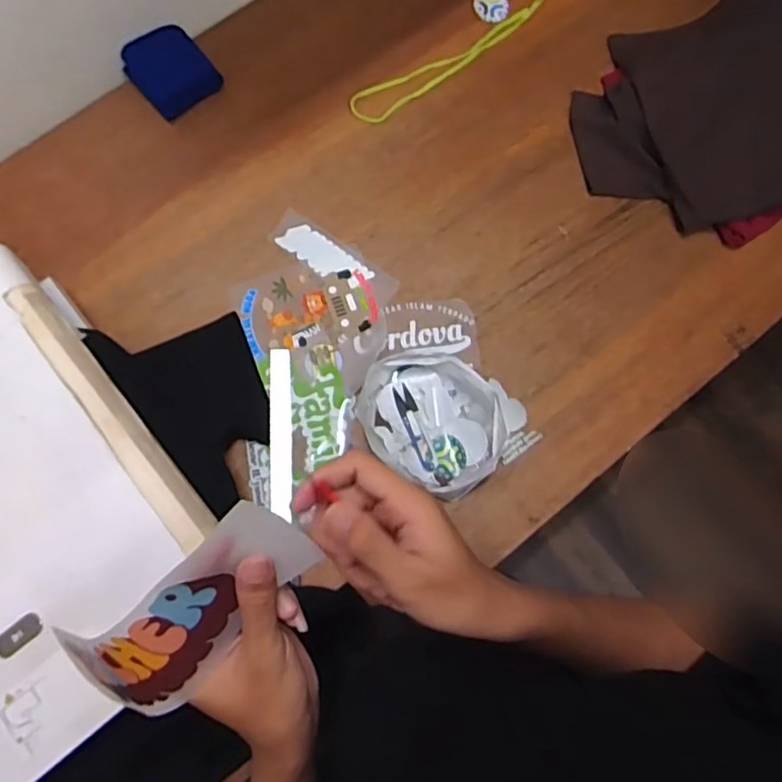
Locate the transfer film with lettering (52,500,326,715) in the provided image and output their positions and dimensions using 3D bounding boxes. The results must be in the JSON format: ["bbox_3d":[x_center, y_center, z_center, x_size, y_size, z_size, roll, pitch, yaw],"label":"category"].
[{"bbox_3d":[-0.101,0.112,0.319,0.124,0.021,0.068,-43,124,-9],"label":"transfer film with lettering"}]

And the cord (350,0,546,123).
[{"bbox_3d":[0.104,-0.520,0.954,0.373,0.009,0.058,-32,79,-8],"label":"cord"}]

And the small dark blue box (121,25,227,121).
[{"bbox_3d":[-0.331,-0.483,0.928,0.111,0.039,0.120,-39,80,-9],"label":"small dark blue box"}]

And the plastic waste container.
[{"bbox_3d":[0.055,0.038,0.812,0.200,0.052,0.160,33,79,7],"label":"plastic waste container"}]

